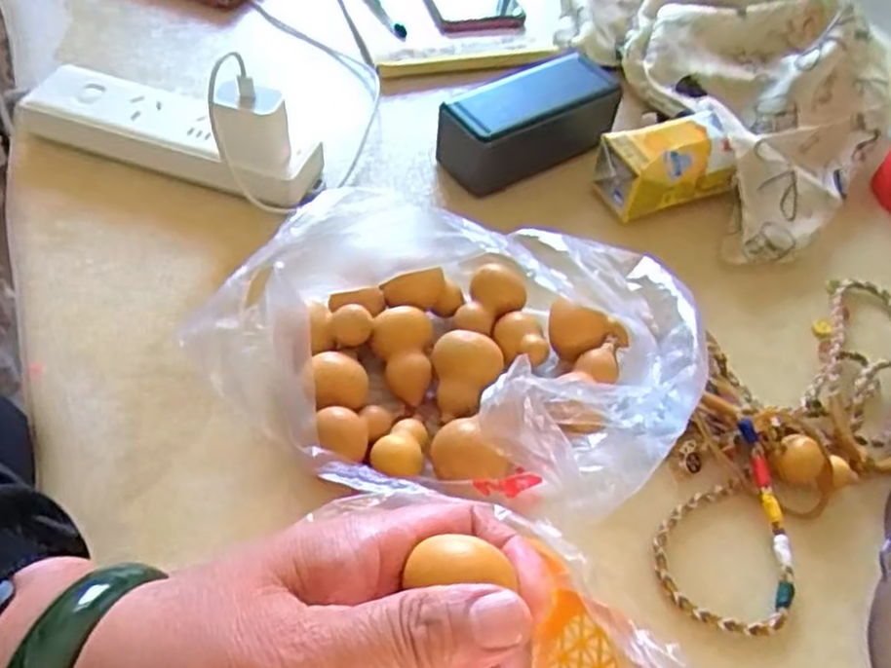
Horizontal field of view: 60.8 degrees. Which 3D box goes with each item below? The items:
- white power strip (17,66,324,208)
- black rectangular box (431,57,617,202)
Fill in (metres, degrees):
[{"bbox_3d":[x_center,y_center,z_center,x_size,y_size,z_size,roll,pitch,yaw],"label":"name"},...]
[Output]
[{"bbox_3d":[-0.177,-0.129,0.507,0.209,0.033,0.052,17,53,8],"label":"white power strip"},{"bbox_3d":[0.058,-0.146,0.541,0.132,0.056,0.062,-24,58,-22],"label":"black rectangular box"}]

